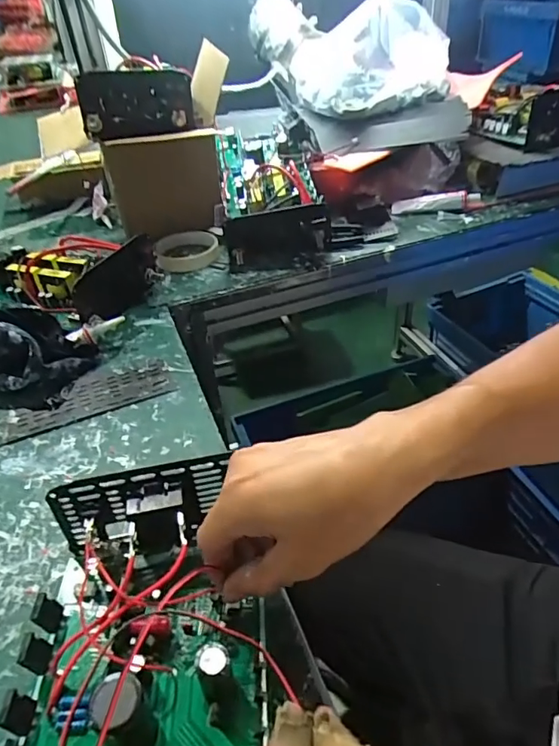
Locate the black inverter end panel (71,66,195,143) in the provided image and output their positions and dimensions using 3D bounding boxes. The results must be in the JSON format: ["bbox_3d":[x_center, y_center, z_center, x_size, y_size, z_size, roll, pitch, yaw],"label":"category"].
[{"bbox_3d":[-0.171,-0.325,0.607,0.130,0.070,0.027,-10,40,-6],"label":"black inverter end panel"}]

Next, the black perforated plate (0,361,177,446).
[{"bbox_3d":[-0.176,0.021,0.465,0.143,0.005,0.058,-20,42,-17],"label":"black perforated plate"}]

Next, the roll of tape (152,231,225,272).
[{"bbox_3d":[-0.121,-0.161,0.666,0.086,0.022,0.086,-9,40,-5],"label":"roll of tape"}]

